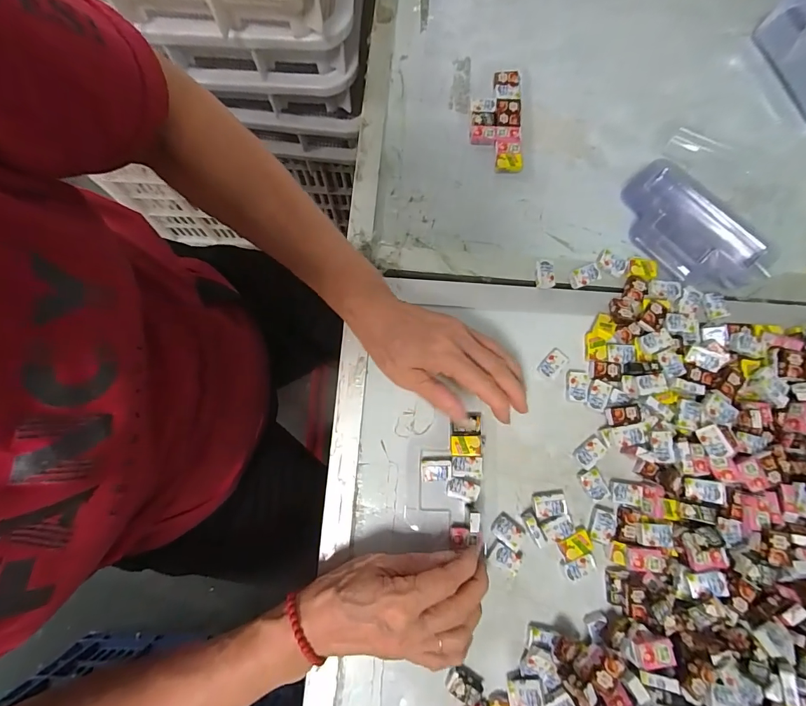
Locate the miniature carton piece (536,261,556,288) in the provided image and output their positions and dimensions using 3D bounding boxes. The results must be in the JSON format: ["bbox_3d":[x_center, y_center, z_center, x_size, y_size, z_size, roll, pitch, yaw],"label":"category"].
[{"bbox_3d":[0.135,-0.074,0.369,0.017,0.011,0.024,0,78,-1],"label":"miniature carton piece"}]

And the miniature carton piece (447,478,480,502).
[{"bbox_3d":[0.051,0.115,0.331,0.026,0.009,0.015,14,78,3],"label":"miniature carton piece"}]

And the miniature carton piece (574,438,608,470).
[{"bbox_3d":[0.162,0.086,0.339,0.018,0.007,0.026,44,81,8],"label":"miniature carton piece"}]

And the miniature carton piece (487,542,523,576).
[{"bbox_3d":[0.084,0.168,0.322,0.027,0.005,0.018,28,79,5],"label":"miniature carton piece"}]

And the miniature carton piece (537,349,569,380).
[{"bbox_3d":[0.136,0.009,0.353,0.017,0.004,0.027,40,80,8],"label":"miniature carton piece"}]

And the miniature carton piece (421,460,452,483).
[{"bbox_3d":[0.028,0.101,0.335,0.026,0.009,0.018,0,78,0],"label":"miniature carton piece"}]

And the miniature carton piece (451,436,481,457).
[{"bbox_3d":[0.054,0.080,0.338,0.025,0.008,0.017,1,78,0],"label":"miniature carton piece"}]

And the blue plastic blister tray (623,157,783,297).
[{"bbox_3d":[0.271,-0.117,0.374,0.088,0.030,0.141,-36,80,-8],"label":"blue plastic blister tray"}]

